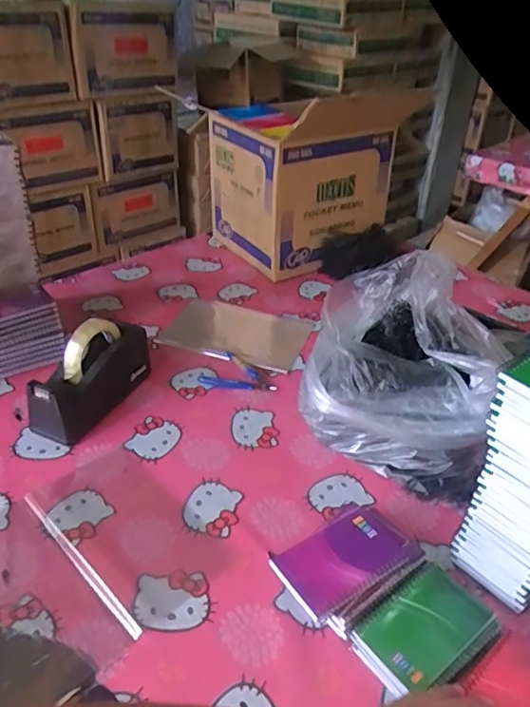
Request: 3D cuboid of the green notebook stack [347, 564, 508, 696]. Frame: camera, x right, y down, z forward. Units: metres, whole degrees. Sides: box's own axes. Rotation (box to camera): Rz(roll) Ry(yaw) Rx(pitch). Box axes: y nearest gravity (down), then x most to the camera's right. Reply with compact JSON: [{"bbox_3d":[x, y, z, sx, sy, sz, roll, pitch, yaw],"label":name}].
[{"bbox_3d":[0.166,0.288,0.576,0.139,0.036,0.097,-24,43,-31],"label":"green notebook stack"}]

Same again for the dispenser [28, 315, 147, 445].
[{"bbox_3d":[-0.250,0.028,0.824,0.065,0.123,0.206,19,39,22],"label":"dispenser"}]

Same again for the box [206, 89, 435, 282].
[{"bbox_3d":[0.085,-0.404,1.242,0.311,0.338,0.306,-19,41,-26],"label":"box"}]

